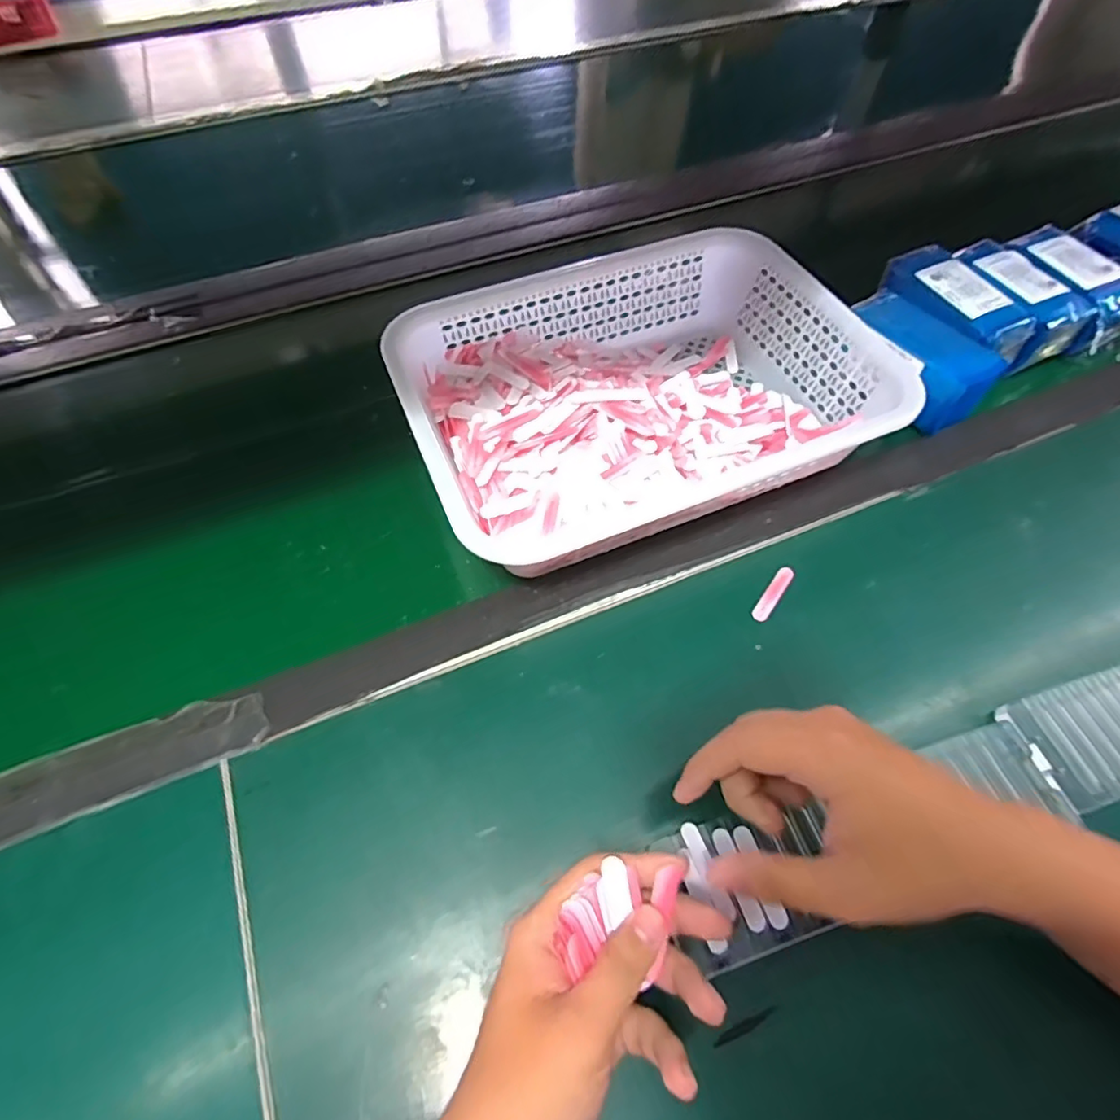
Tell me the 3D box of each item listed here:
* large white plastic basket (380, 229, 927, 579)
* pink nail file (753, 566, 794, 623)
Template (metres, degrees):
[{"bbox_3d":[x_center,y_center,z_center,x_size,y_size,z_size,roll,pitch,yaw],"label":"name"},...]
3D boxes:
[{"bbox_3d":[0.059,-0.138,0.484,0.346,0.083,0.240,-20,60,-10],"label":"large white plastic basket"},{"bbox_3d":[0.155,0.025,0.428,0.012,0.005,0.049,30,64,19],"label":"pink nail file"}]

